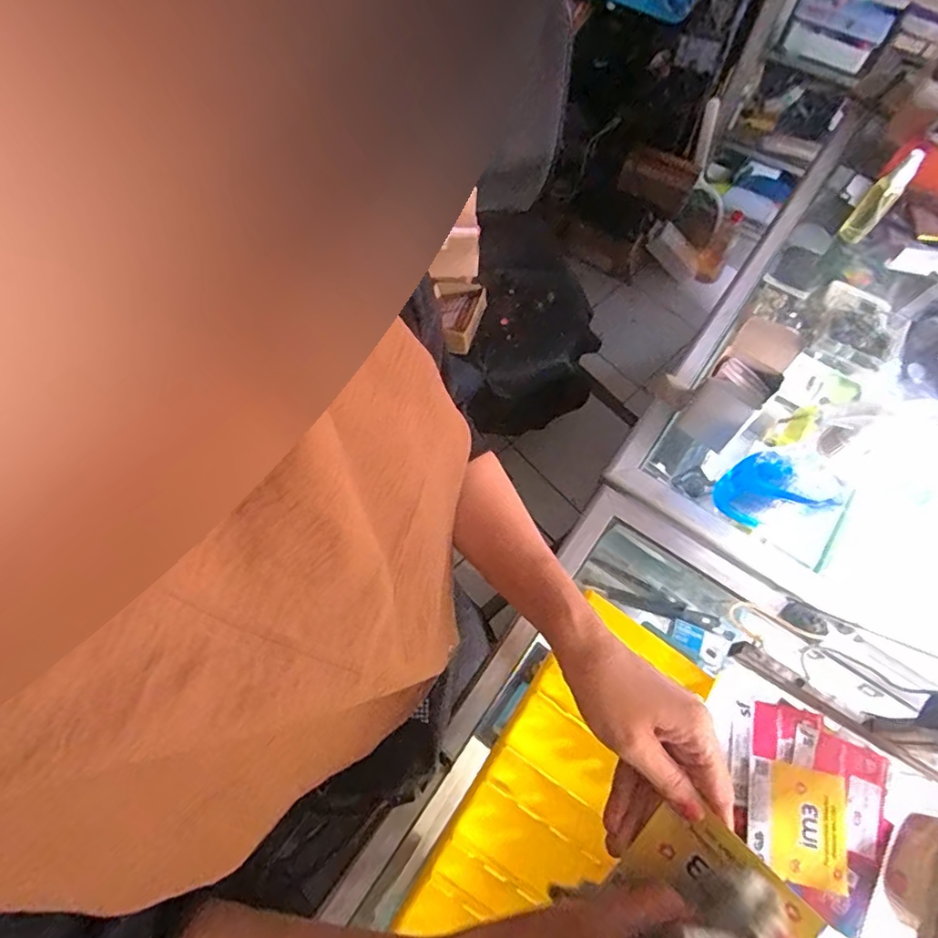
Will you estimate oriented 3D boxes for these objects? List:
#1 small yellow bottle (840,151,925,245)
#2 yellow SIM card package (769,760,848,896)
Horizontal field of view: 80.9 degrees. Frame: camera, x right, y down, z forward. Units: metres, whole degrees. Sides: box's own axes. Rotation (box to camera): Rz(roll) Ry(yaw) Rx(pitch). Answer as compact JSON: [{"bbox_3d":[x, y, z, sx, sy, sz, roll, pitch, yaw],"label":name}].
[{"bbox_3d":[0.532,-0.349,0.715,0.035,0.140,0.029,42,73,16],"label":"small yellow bottle"},{"bbox_3d":[0.294,0.309,0.476,0.069,0.004,0.090,12,72,-4],"label":"yellow SIM card package"}]

